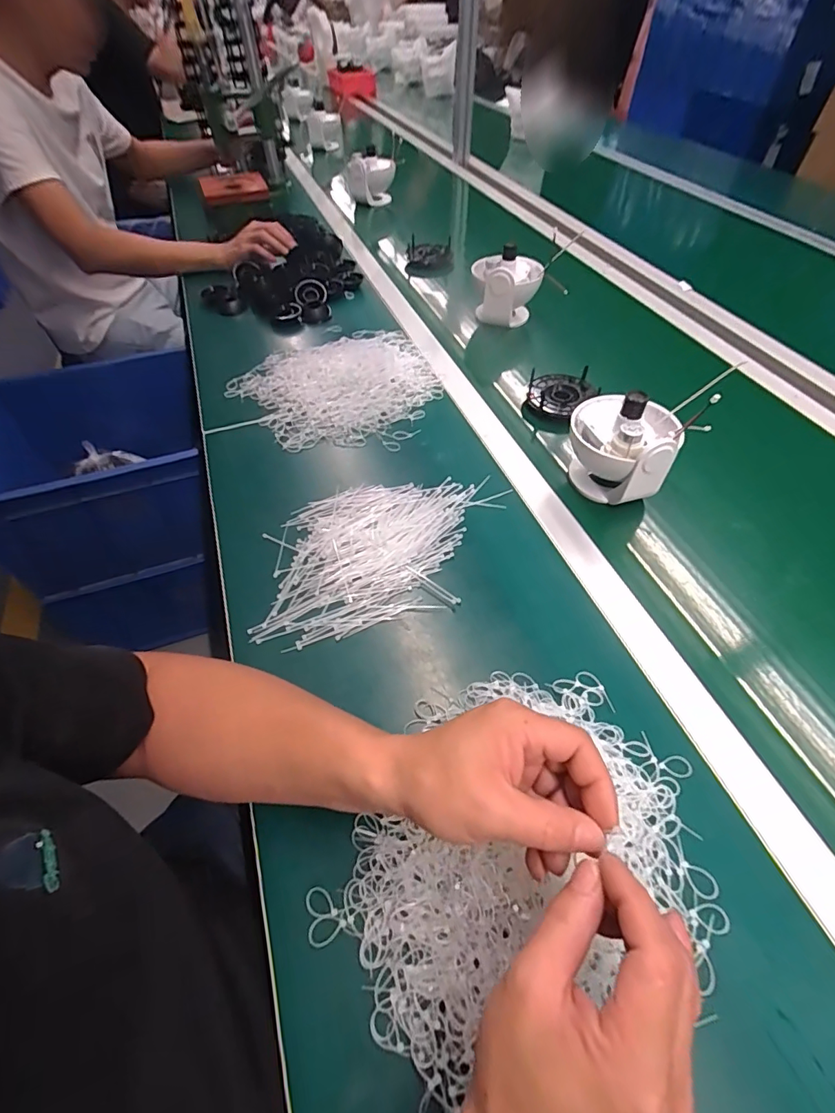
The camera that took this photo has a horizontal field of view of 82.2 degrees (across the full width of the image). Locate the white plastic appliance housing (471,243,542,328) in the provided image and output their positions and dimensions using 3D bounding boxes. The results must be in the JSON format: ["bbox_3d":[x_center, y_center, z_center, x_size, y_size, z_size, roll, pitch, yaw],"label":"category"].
[{"bbox_3d":[0.147,-0.448,0.807,0.115,0.102,0.089,7,52,8],"label":"white plastic appliance housing"}]

